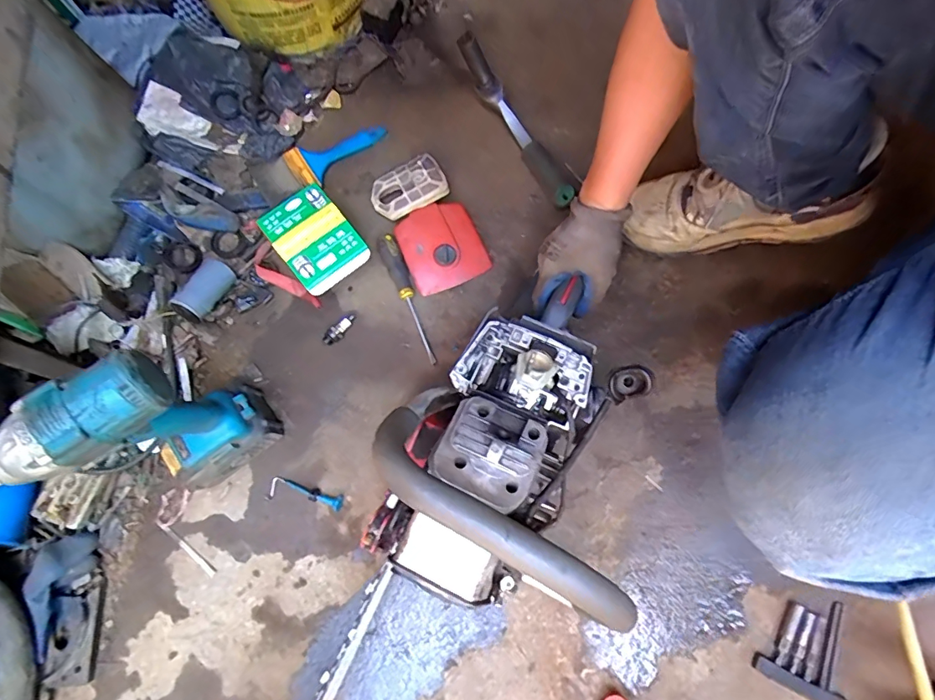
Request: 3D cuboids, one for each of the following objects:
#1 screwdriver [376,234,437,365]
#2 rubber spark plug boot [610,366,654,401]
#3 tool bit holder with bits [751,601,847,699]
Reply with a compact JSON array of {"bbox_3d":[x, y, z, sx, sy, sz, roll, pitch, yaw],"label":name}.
[{"bbox_3d":[-0.079,-0.070,0.618,0.026,0.025,0.185,-22,79,-5],"label":"screwdriver"},{"bbox_3d":[0.152,0.030,0.440,0.032,0.028,0.027,-11,70,-1],"label":"rubber spark plug boot"},{"bbox_3d":[0.348,0.299,0.476,0.082,0.010,0.092,26,75,8],"label":"tool bit holder with bits"}]

